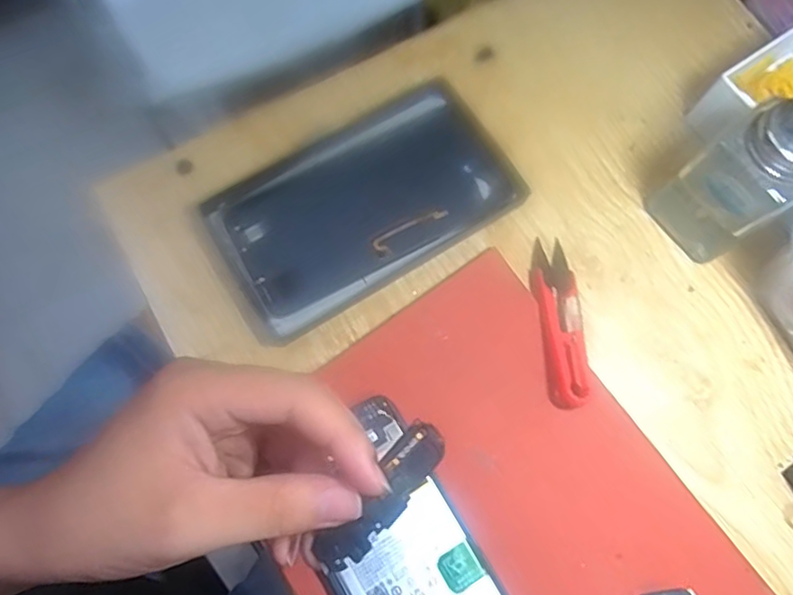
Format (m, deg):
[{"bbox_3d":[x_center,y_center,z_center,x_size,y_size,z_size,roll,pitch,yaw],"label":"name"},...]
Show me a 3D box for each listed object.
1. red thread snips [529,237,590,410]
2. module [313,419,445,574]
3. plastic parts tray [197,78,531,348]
[{"bbox_3d":[0.093,0.013,0.341,0.025,0.006,0.100,0,63,0],"label":"red thread snips"},{"bbox_3d":[-0.006,0.080,0.233,0.018,0.006,0.069,39,89,9],"label":"module"},{"bbox_3d":[-0.020,-0.056,0.359,0.179,0.017,0.097,-31,78,-8],"label":"plastic parts tray"}]

